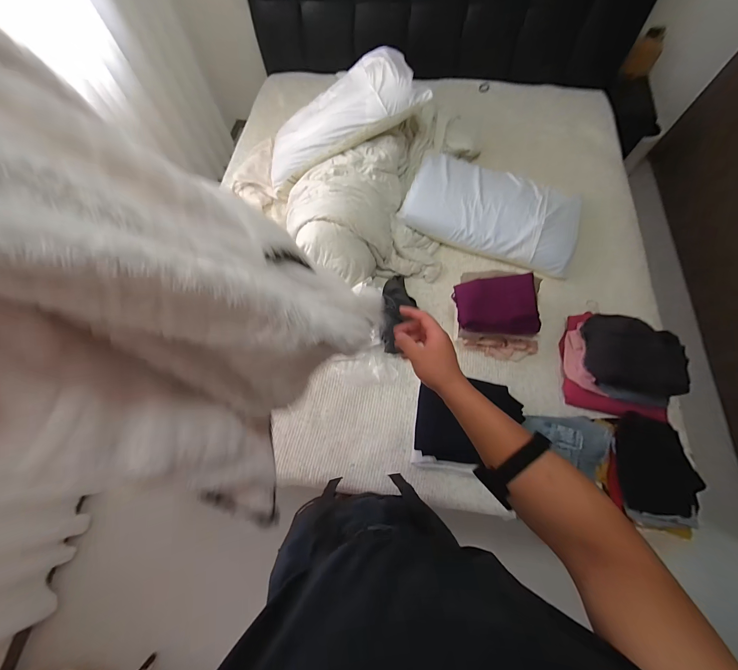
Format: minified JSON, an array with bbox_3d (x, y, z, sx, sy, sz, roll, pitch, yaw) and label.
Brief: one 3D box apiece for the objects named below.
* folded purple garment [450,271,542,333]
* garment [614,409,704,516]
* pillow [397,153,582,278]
[{"bbox_3d":[0.397,-0.091,0.968,0.232,0.084,0.158,-4,69,0],"label":"folded purple garment"},{"bbox_3d":[0.803,0.361,0.883,0.171,0.102,0.260,9,69,5],"label":"garment"},{"bbox_3d":[0.480,-0.491,1.238,0.657,0.104,0.375,20,70,9],"label":"pillow"}]

